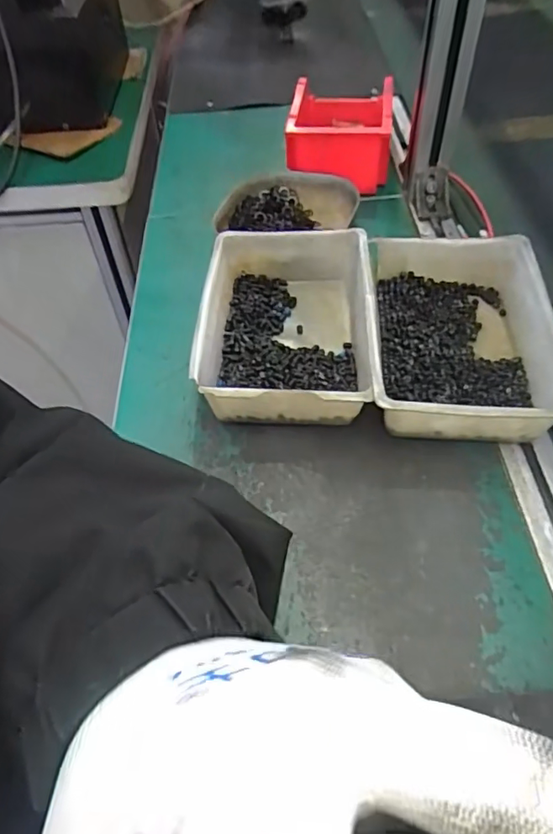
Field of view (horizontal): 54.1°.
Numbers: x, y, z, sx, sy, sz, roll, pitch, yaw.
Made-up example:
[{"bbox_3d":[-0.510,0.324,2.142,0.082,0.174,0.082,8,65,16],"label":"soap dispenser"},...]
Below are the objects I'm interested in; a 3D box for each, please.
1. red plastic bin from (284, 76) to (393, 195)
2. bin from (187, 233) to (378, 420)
[{"bbox_3d":[0.079,-0.352,0.668,0.117,0.073,0.165,4,52,7],"label":"red plastic bin"},{"bbox_3d":[0.009,-0.080,0.474,0.143,0.055,0.204,1,51,5],"label":"bin"}]

